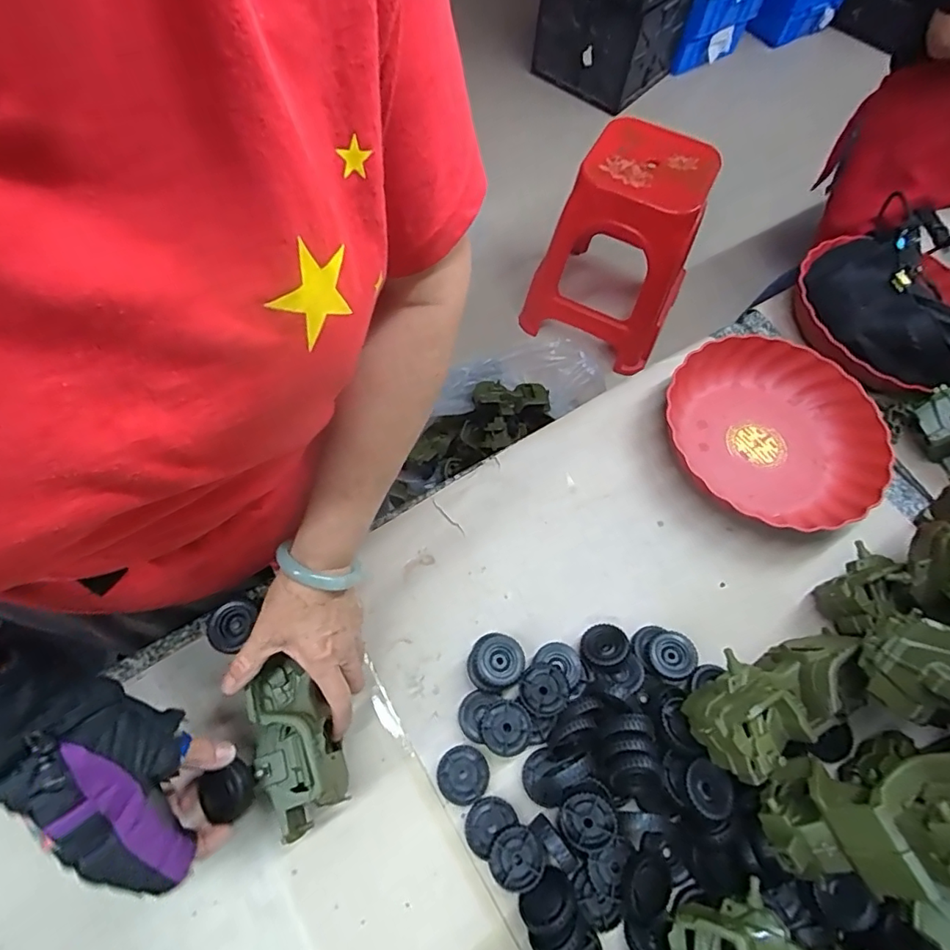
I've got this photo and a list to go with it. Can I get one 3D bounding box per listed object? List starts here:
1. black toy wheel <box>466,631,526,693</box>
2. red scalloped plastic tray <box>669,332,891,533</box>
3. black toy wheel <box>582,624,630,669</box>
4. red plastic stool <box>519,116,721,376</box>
[{"bbox_3d":[0.018,0.169,0.473,0.049,0.019,0.048,1,64,-3],"label":"black toy wheel"},{"bbox_3d":[0.337,-0.050,0.602,0.227,0.041,0.241,-36,71,-19],"label":"red scalloped plastic tray"},{"bbox_3d":[0.122,0.161,0.496,0.042,0.014,0.042,-3,57,5],"label":"black toy wheel"},{"bbox_3d":[0.390,-0.619,1.442,0.382,0.449,0.382,22,65,7],"label":"red plastic stool"}]

